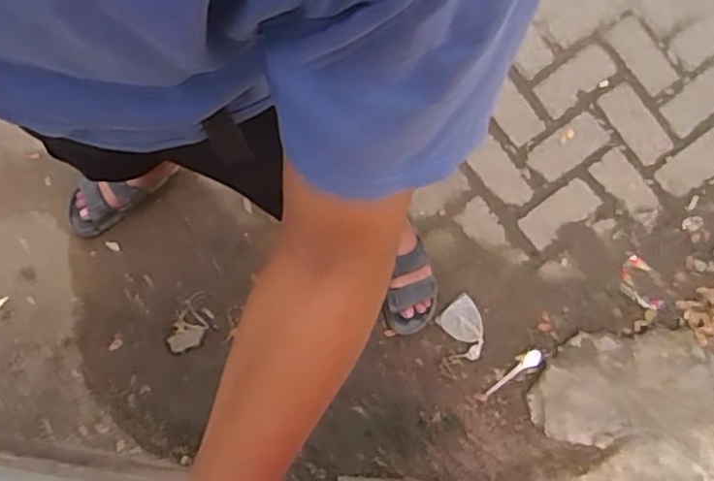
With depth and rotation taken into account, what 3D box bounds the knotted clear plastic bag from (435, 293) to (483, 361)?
[{"bbox_3d":[0.240,0.192,1.477,0.090,0.012,0.126,-34,80,-6],"label":"knotted clear plastic bag"}]

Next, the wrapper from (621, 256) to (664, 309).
[{"bbox_3d":[0.645,0.096,1.512,0.082,0.013,0.118,-42,81,-8],"label":"wrapper"}]

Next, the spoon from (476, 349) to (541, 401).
[{"bbox_3d":[0.329,0.294,1.462,0.166,0.014,0.032,-34,79,-7],"label":"spoon"}]

